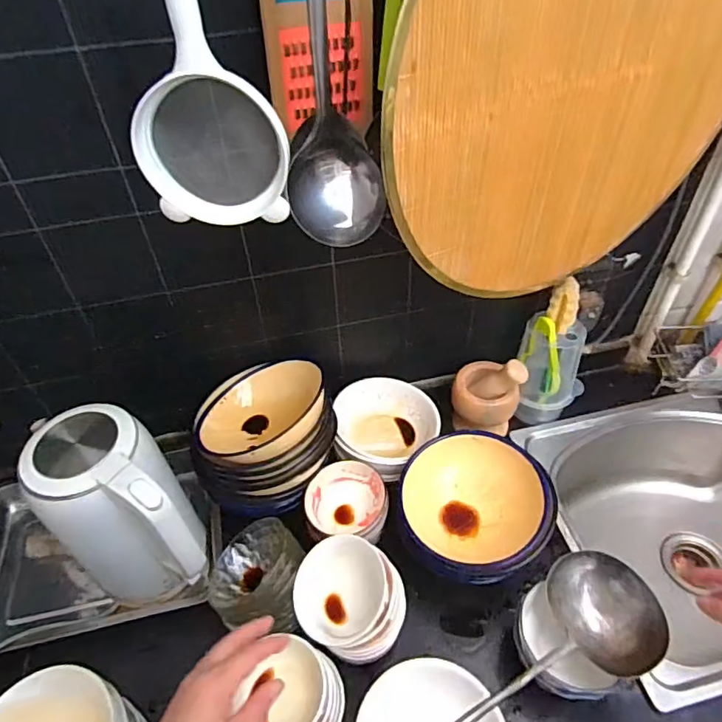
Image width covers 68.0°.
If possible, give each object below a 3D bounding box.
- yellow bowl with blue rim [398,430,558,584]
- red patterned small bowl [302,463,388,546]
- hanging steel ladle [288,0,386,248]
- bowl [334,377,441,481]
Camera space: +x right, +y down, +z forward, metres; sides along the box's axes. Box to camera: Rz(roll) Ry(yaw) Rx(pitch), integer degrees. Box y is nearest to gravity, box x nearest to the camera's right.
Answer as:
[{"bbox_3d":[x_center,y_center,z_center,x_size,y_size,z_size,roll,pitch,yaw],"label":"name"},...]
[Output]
[{"bbox_3d":[0.153,0.189,0.724,0.195,0.077,0.184,-2,46,2],"label":"yellow bowl with blue rim"},{"bbox_3d":[-0.019,0.199,0.749,0.108,0.051,0.110,-2,46,2],"label":"red patterned small bowl"},{"bbox_3d":[-0.026,-0.230,0.398,0.078,0.295,0.086,0,46,4],"label":"hanging steel ladle"},{"bbox_3d":[0.037,0.103,0.841,0.154,0.064,0.174,28,54,27],"label":"bowl"}]

